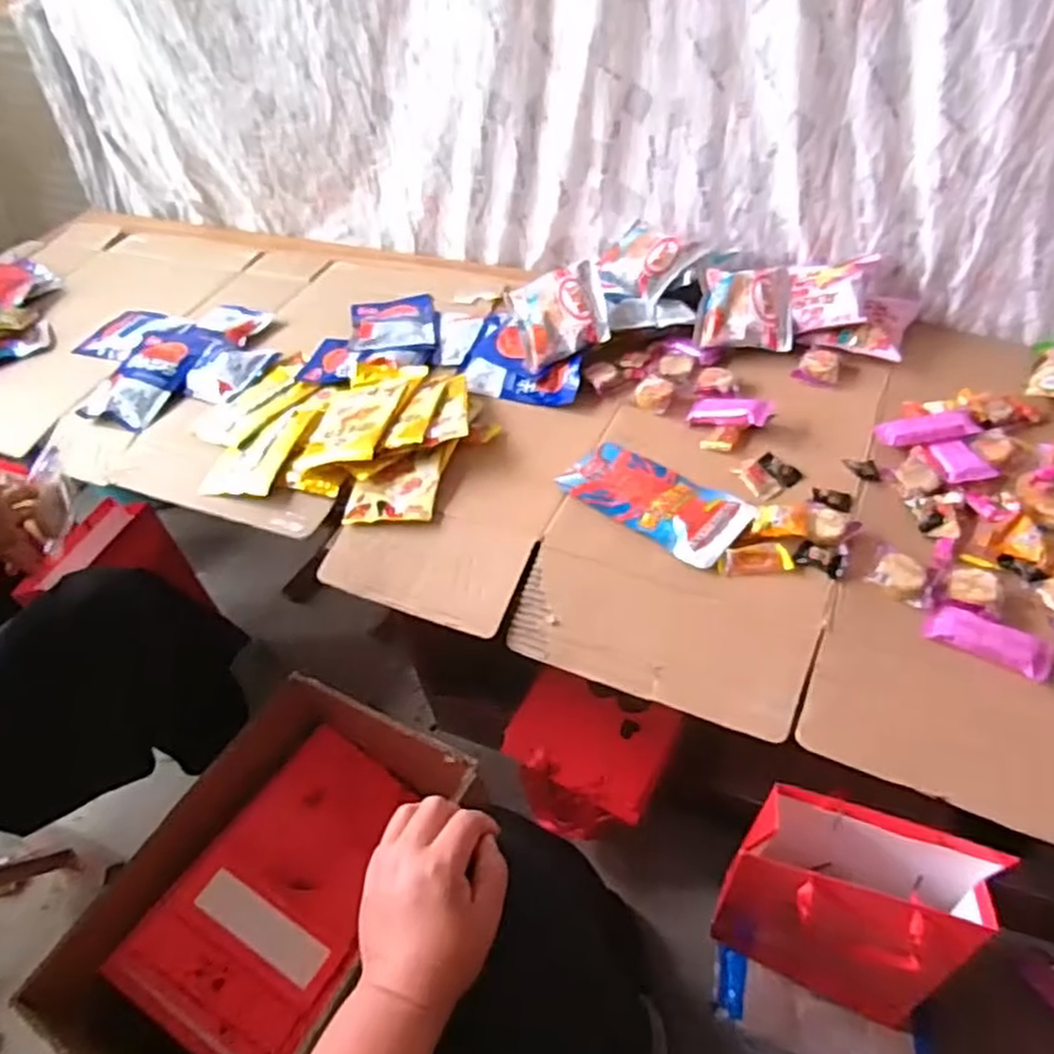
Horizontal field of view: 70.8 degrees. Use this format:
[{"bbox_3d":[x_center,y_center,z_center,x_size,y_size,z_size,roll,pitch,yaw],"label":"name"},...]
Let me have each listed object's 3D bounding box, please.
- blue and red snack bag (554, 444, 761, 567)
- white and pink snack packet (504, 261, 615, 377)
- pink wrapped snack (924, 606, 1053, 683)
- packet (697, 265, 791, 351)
[{"bbox_3d":[0.132,-0.031,0.776,0.195,0.015,0.093,32,58,32],"label":"blue and red snack bag"},{"bbox_3d":[0.041,-0.266,0.926,0.117,0.020,0.115,-21,77,13],"label":"white and pink snack packet"},{"bbox_3d":[0.403,0.099,0.644,0.097,0.011,0.039,21,53,25],"label":"pink wrapped snack"},{"bbox_3d":[0.272,-0.273,0.925,0.112,0.024,0.105,3,84,7],"label":"packet"}]

